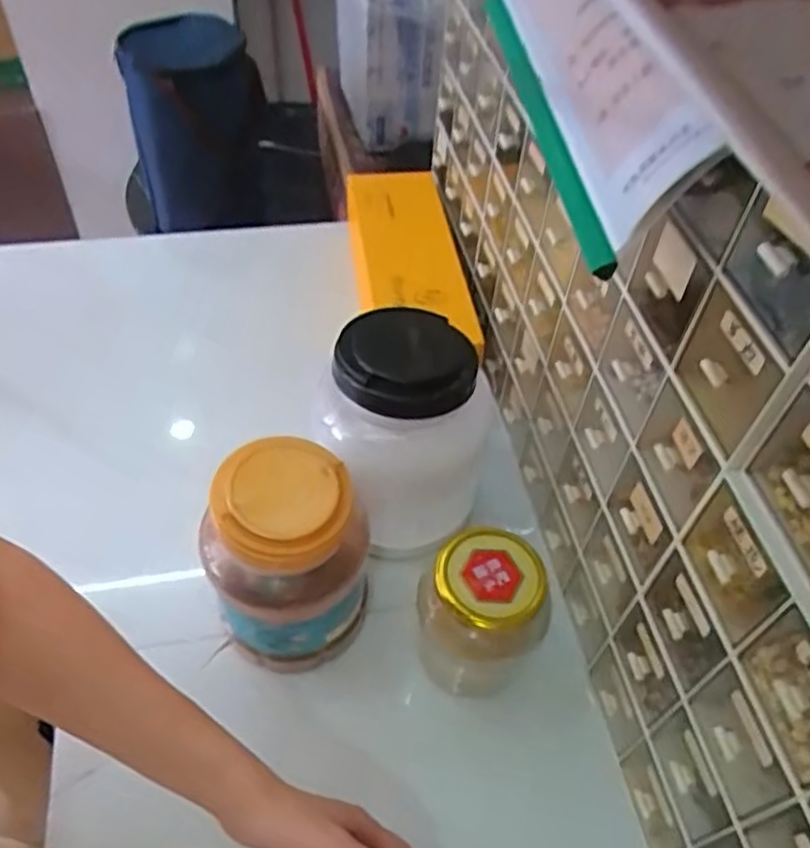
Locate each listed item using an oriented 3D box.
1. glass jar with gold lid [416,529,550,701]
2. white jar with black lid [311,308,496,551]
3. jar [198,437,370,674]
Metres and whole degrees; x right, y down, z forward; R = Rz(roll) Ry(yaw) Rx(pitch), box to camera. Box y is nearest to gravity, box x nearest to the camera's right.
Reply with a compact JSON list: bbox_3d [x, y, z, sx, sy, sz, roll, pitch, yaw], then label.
[{"bbox_3d":[0.058,0.165,0.594,0.096,0.162,0.079,9,50,2],"label":"glass jar with gold lid"},{"bbox_3d":[0.006,0.007,0.659,0.136,0.206,0.130,13,51,6],"label":"white jar with black lid"},{"bbox_3d":[-0.098,0.121,0.593,0.109,0.205,0.107,3,50,-3],"label":"jar"}]

